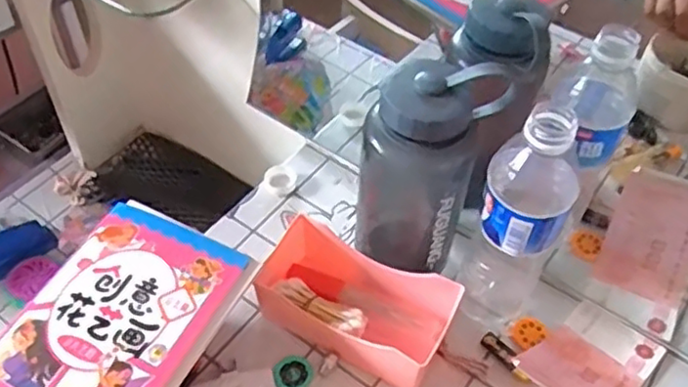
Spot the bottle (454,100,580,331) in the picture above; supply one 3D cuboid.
[{"bbox_3d":[0.128,0.027,0.493,0.066,0.216,0.061,22,53,15],"label":"bottle"}]

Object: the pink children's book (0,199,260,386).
[{"bbox_3d":[-0.162,0.092,0.474,0.131,0.010,0.180,22,53,15],"label":"pink children's book"}]

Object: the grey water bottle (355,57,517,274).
[{"bbox_3d":[0.060,-0.016,0.525,0.091,0.209,0.076,25,54,18],"label":"grey water bottle"}]

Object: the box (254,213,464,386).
[{"bbox_3d":[0.010,0.090,0.538,0.154,0.052,0.098,25,54,17],"label":"box"}]

